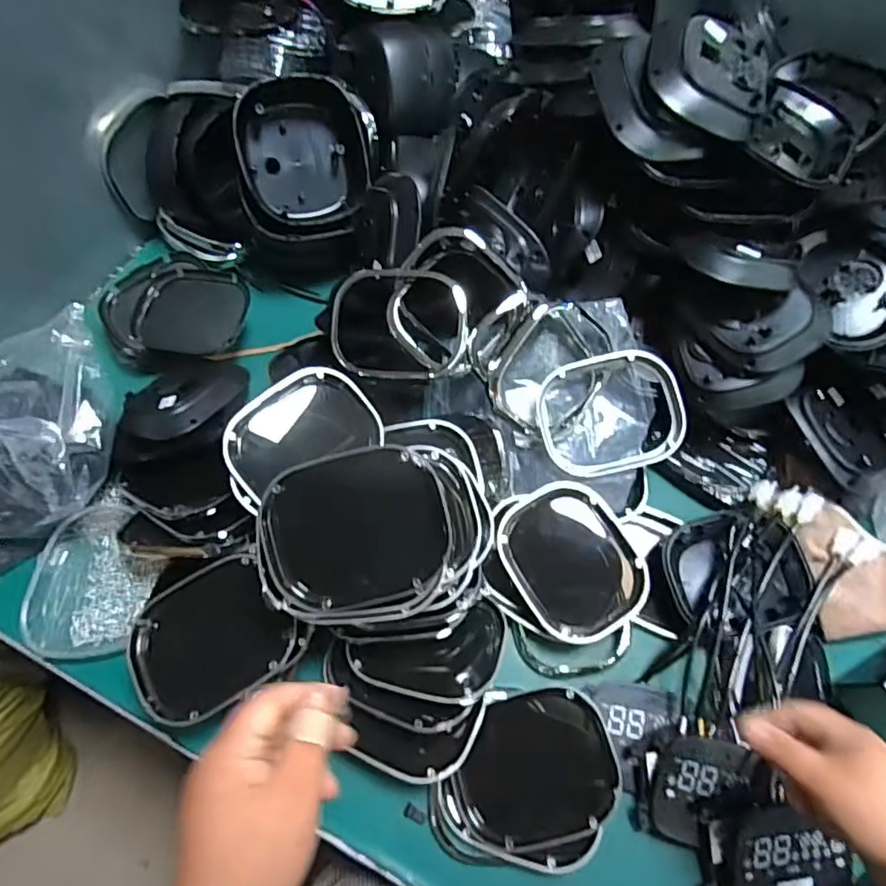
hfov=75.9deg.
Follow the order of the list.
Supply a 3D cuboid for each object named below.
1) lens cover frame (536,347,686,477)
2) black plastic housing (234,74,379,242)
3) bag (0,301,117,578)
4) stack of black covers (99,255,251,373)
[{"bbox_3d":[0.174,-0.032,0.588,0.146,0.021,0.124,-10,82,6],"label":"lens cover frame"},{"bbox_3d":[-0.161,-0.343,0.679,0.170,0.079,0.191,-15,104,-18],"label":"black plastic housing"},{"bbox_3d":[-0.408,0.000,0.565,0.128,0.128,0.219,0,65,0],"label":"bag"},{"bbox_3d":[-0.320,-0.160,0.685,0.168,0.033,0.143,-6,65,-3],"label":"stack of black covers"}]

